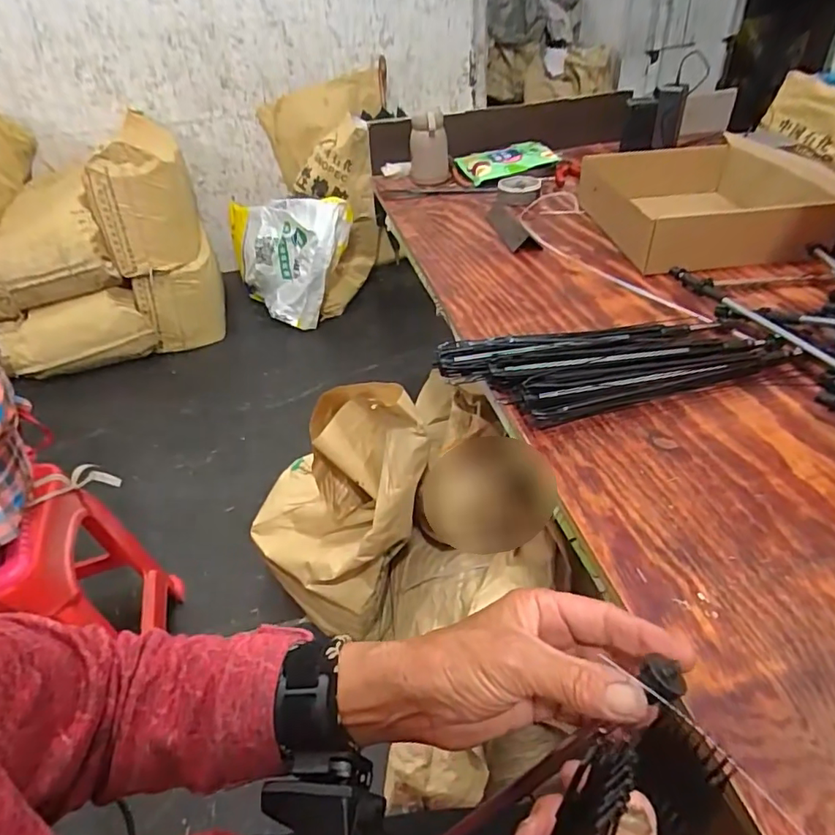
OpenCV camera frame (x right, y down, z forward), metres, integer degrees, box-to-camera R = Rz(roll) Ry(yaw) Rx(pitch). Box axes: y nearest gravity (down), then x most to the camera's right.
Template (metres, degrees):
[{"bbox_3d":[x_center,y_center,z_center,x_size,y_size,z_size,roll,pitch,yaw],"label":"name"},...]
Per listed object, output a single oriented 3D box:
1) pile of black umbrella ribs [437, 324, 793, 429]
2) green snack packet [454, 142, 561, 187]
[{"bbox_3d":[0.213,-0.065,0.582,0.358,0.035,0.139,-13,40,-10],"label":"pile of black umbrella ribs"},{"bbox_3d":[0.208,-0.575,1.207,0.209,0.035,0.167,-12,39,-9],"label":"green snack packet"}]

